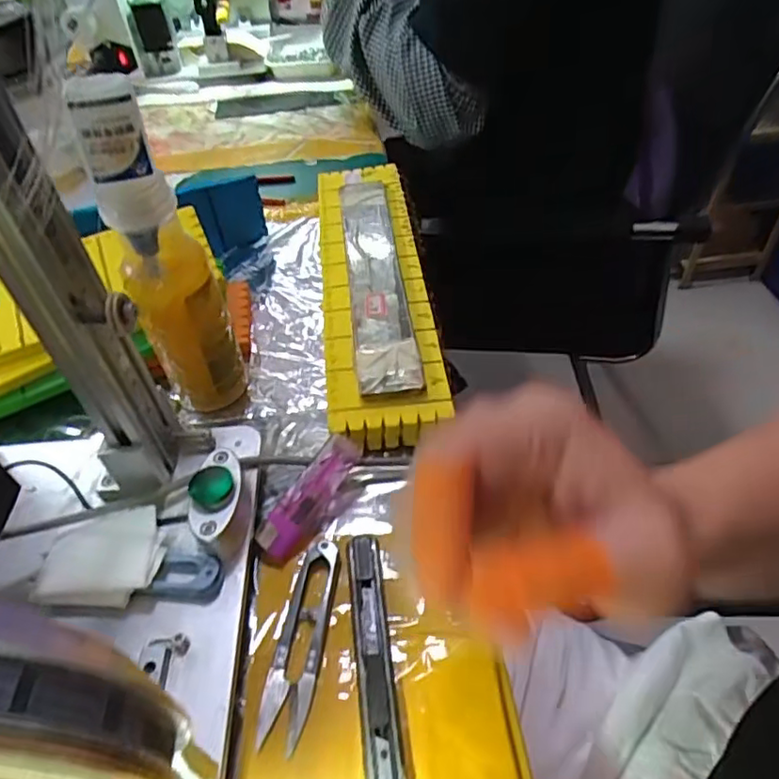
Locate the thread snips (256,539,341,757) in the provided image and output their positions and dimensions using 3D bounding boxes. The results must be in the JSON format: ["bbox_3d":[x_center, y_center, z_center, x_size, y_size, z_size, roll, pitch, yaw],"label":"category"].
[{"bbox_3d":[-0.044,0.124,0.307,0.023,0.007,0.101,5,47,8],"label":"thread snips"}]

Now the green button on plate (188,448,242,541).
[{"bbox_3d":[-0.094,0.062,0.336,0.026,0.029,0.056,-9,46,-5],"label":"green button on plate"}]

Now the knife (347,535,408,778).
[{"bbox_3d":[-0.006,0.140,0.282,0.016,0.006,0.158,-7,46,-3],"label":"knife"}]

